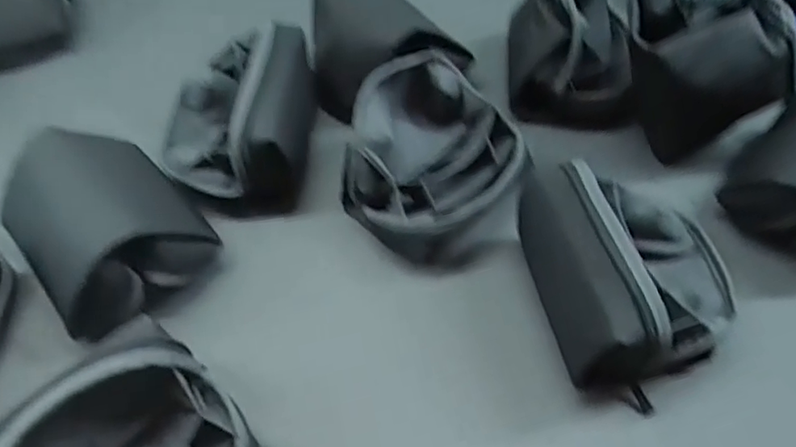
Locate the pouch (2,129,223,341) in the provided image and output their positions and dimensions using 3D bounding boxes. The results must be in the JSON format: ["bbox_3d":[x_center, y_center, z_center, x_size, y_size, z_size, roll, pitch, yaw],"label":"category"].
[{"bbox_3d":[-0.251,-0.005,0.511,0.136,0.091,0.155,-37,62,-21],"label":"pouch"}]

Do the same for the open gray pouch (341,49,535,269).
[{"bbox_3d":[0.035,-0.058,0.558,0.157,0.117,0.172,1,55,3],"label":"open gray pouch"}]

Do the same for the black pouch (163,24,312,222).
[{"bbox_3d":[-0.162,-0.105,0.591,0.139,0.120,0.156,-2,55,1],"label":"black pouch"}]

